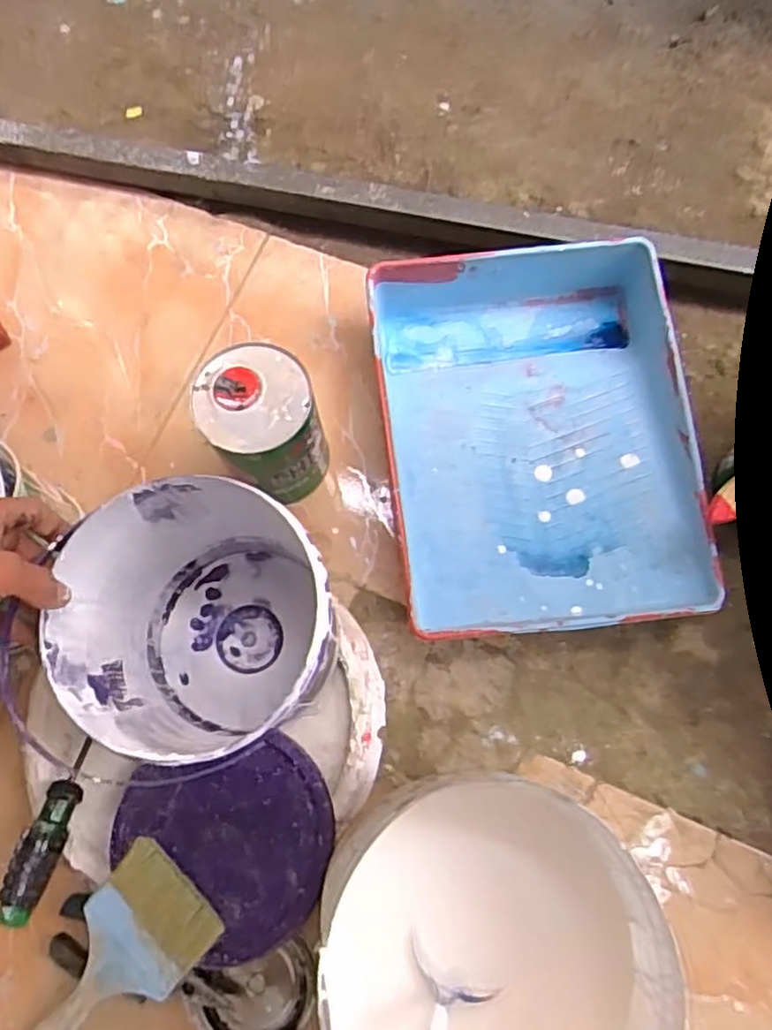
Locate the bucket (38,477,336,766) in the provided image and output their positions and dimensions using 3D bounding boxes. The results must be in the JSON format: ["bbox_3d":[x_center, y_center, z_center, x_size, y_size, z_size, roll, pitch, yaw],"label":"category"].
[{"bbox_3d":[-0.131,0.087,0.542,0.177,0.185,0.179,0,73,2],"label":"bucket"}]

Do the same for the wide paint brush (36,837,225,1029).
[{"bbox_3d":[-0.220,0.357,0.549,0.093,0.017,0.195,42,96,13],"label":"wide paint brush"}]

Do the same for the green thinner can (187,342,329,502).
[{"bbox_3d":[-0.107,-0.074,0.638,0.097,0.136,0.100,0,73,2],"label":"green thinner can"}]

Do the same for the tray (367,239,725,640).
[{"bbox_3d":[0.143,-0.071,0.660,0.278,0.088,0.350,-7,73,0],"label":"tray"}]

